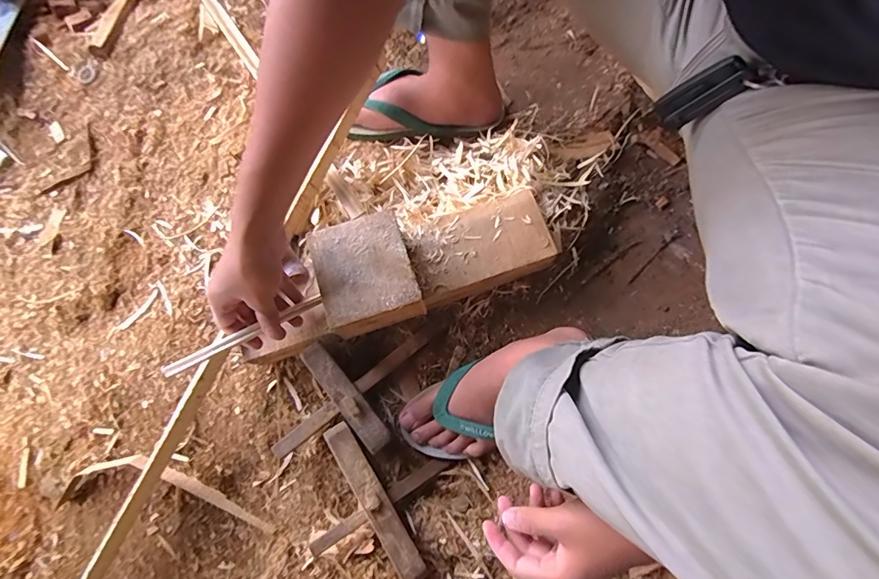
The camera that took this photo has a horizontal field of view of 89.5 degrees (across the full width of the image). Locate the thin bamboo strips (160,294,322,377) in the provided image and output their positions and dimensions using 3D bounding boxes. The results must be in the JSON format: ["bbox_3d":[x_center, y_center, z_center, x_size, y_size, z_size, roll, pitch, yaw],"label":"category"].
[{"bbox_3d":[-0.211,0.047,0.491,0.176,0.009,0.012,-30,76,-28],"label":"thin bamboo strips"}]

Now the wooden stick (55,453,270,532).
[{"bbox_3d":[-0.336,0.251,0.551,0.272,0.015,0.073,8,76,4],"label":"wooden stick"}]

